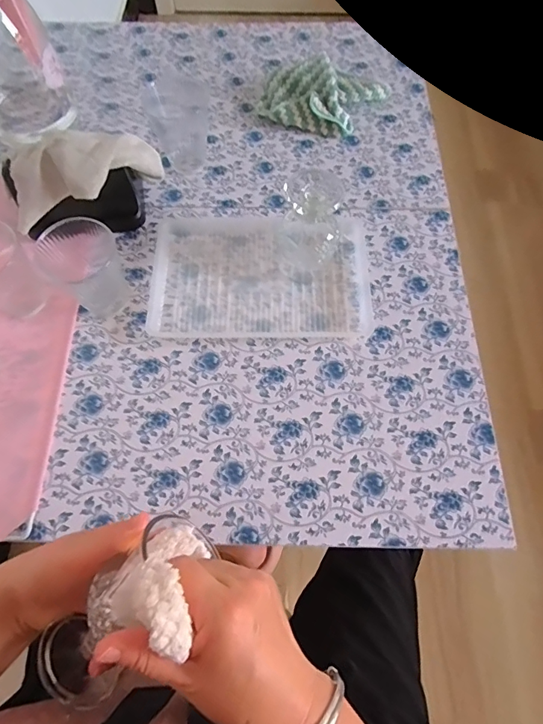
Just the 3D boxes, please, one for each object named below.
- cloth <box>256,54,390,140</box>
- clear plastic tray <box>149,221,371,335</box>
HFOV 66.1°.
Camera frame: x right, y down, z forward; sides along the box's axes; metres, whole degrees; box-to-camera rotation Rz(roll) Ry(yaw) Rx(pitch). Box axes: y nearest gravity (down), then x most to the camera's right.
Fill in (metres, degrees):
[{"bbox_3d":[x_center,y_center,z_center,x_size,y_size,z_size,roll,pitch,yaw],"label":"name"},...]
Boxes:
[{"bbox_3d":[0.069,-0.383,0.585,0.140,0.050,0.153,33,70,14],"label":"cloth"},{"bbox_3d":[-0.009,-0.103,0.484,0.242,0.020,0.152,0,65,0],"label":"clear plastic tray"}]

